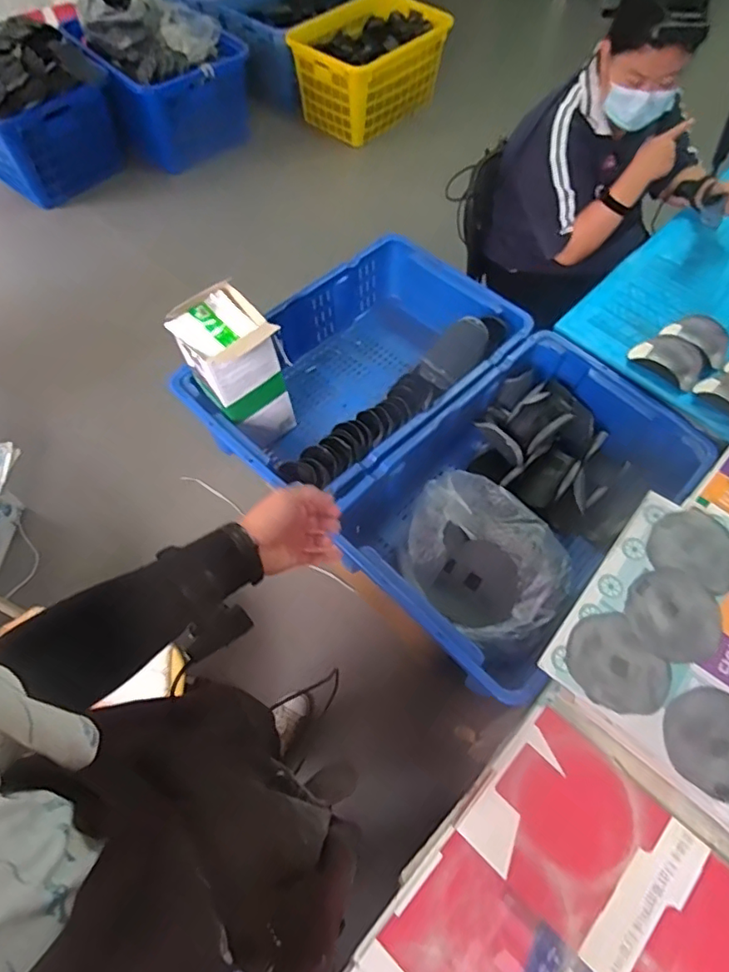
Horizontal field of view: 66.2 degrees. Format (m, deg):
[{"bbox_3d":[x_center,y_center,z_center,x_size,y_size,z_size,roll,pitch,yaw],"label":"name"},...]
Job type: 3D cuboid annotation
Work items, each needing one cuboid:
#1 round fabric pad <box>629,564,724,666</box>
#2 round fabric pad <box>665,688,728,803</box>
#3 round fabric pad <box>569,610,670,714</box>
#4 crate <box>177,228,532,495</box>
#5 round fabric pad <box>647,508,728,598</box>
[{"bbox_3d":[0.488,0.200,0.877,0.148,0.009,0.139,0,60,-1],"label":"round fabric pad"},{"bbox_3d":[0.498,0.358,0.778,0.148,0.016,0.135,0,60,-1],"label":"round fabric pad"},{"bbox_3d":[0.374,0.266,0.829,0.125,0.004,0.146,-32,66,-18],"label":"round fabric pad"},{"bbox_3d":[-0.006,-0.244,1.214,0.674,0.193,0.434,-39,68,-21],"label":"crate"},{"bbox_3d":[0.551,0.100,0.928,0.145,0.018,0.129,25,63,13],"label":"round fabric pad"}]

